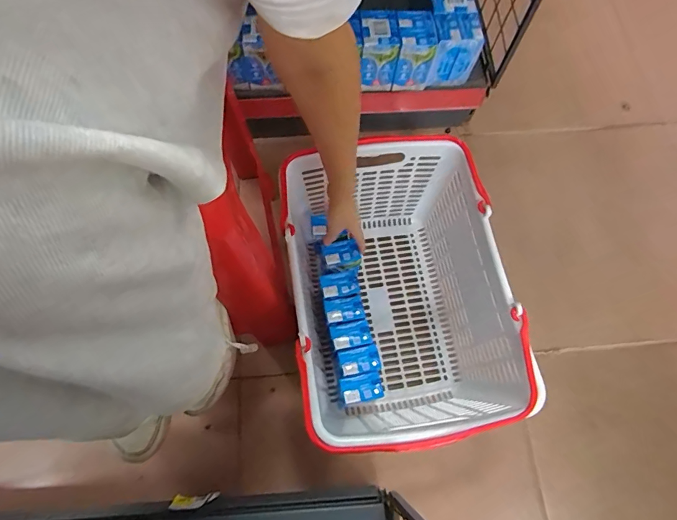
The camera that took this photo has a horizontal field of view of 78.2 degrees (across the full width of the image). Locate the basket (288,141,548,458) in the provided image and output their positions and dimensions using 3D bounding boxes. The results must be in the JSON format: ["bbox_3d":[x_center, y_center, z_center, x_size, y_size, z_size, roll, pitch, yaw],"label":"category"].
[{"bbox_3d":[0.080,0.055,0.679,0.318,0.223,0.416,-13,71,-7],"label":"basket"}]

